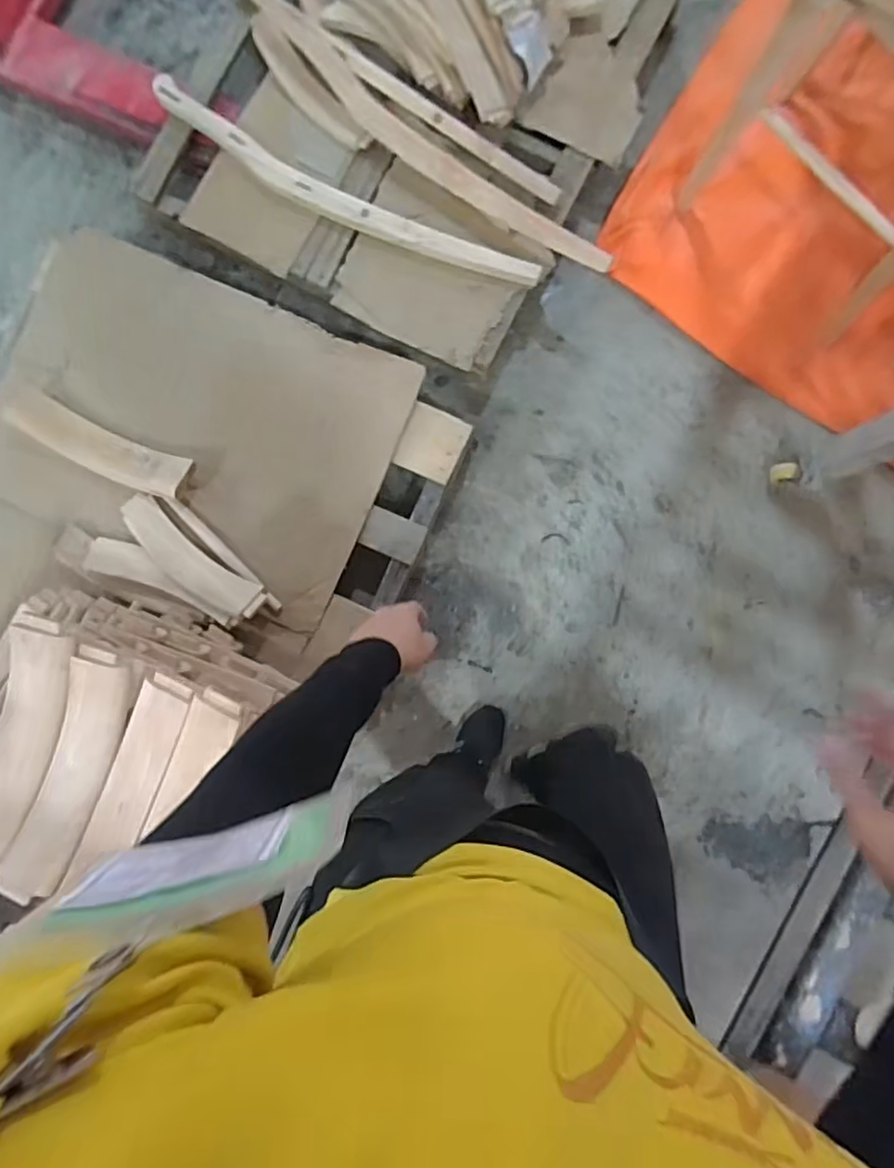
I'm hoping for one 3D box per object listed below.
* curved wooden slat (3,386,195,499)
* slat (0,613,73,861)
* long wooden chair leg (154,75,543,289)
[{"bbox_3d":[-0.717,-0.284,1.291,0.414,0.047,0.102,24,87,3],"label":"curved wooden slat"},{"bbox_3d":[-0.638,0.233,0.916,0.096,0.071,0.376,17,86,3],"label":"slat"},{"bbox_3d":[-0.235,-0.848,1.360,0.922,0.030,0.117,27,88,4],"label":"long wooden chair leg"}]

